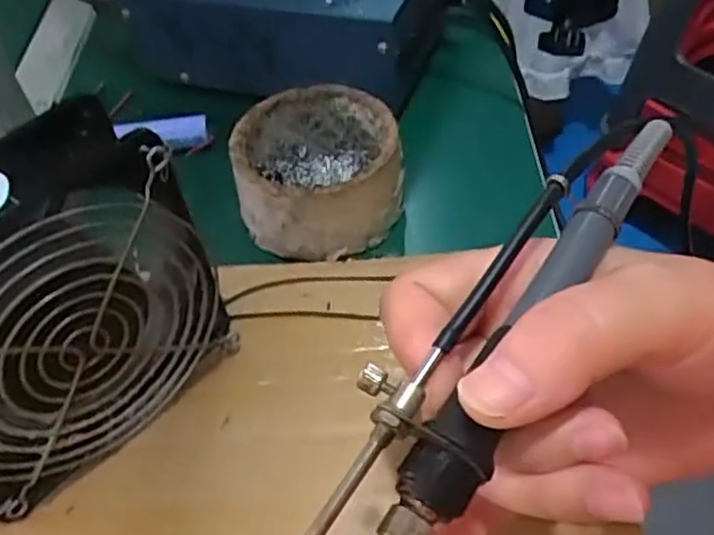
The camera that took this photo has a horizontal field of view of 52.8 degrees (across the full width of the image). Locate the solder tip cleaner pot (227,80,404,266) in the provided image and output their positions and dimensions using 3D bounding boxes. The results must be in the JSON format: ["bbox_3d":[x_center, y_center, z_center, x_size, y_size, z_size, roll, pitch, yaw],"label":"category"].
[{"bbox_3d":[-0.021,-0.052,0.374,0.082,0.043,0.086,-2,49,2],"label":"solder tip cleaner pot"}]

